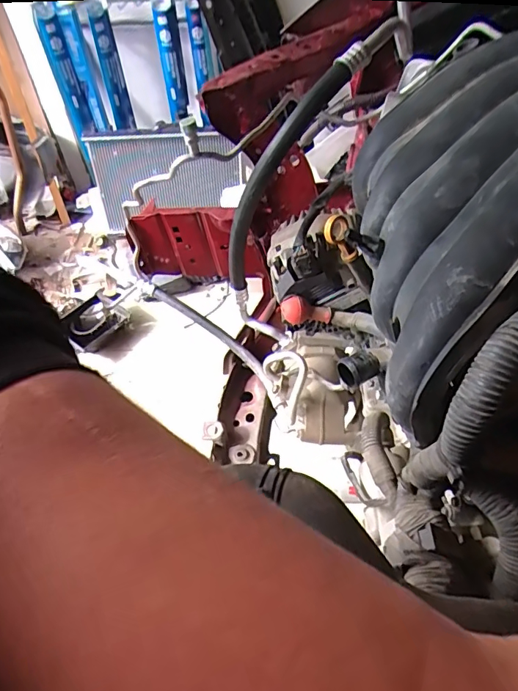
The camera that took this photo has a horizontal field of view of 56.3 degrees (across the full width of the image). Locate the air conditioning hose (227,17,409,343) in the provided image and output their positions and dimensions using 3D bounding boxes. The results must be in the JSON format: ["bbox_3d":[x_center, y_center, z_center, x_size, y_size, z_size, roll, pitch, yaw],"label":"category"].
[{"bbox_3d":[0.034,-0.172,0.627,0.148,0.451,0.048,0,48,-23],"label":"air conditioning hose"}]

